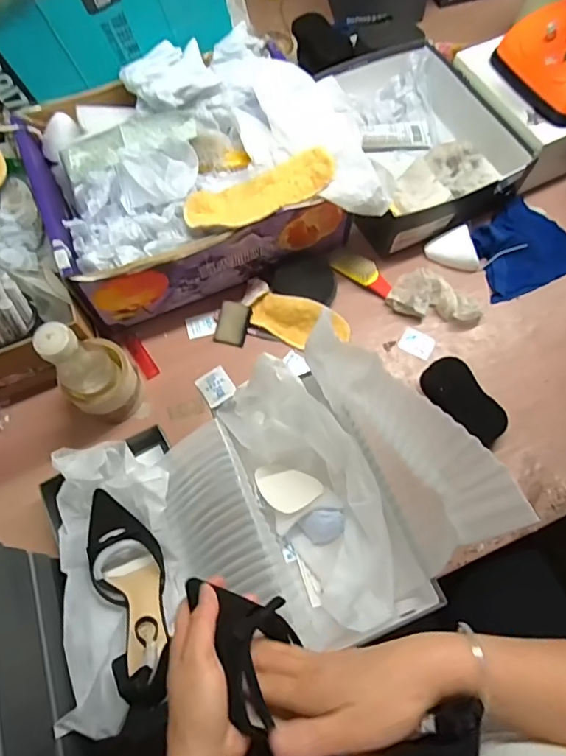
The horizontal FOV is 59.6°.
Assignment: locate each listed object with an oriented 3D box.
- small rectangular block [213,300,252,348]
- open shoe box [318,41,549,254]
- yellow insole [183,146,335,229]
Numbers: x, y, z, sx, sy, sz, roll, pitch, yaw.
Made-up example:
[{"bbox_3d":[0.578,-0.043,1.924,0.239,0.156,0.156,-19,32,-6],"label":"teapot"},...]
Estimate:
[{"bbox_3d":[-0.074,-0.079,0.720,0.046,0.013,0.063,13,100,-1],"label":"small rectangular block"},{"bbox_3d":[0.189,-0.387,0.785,0.260,0.100,0.330,-26,71,-10],"label":"open shoe box"},{"bbox_3d":[-0.026,-0.234,0.633,0.198,0.019,0.068,-21,73,-5],"label":"yellow insole"}]

